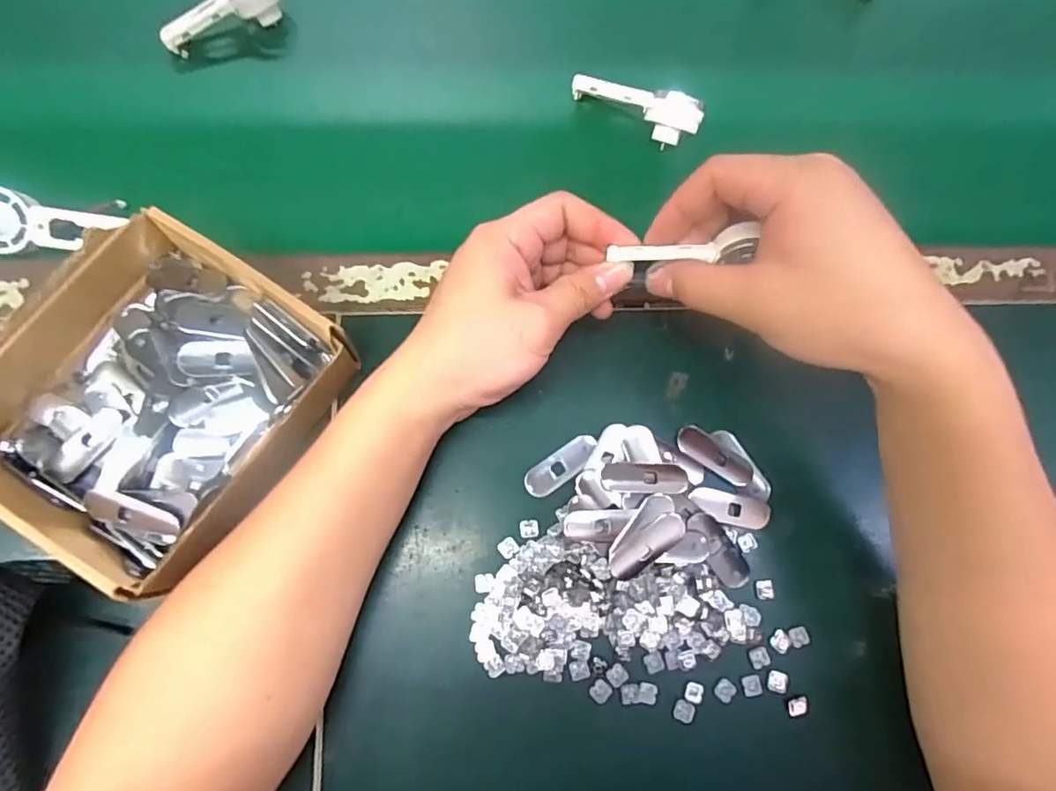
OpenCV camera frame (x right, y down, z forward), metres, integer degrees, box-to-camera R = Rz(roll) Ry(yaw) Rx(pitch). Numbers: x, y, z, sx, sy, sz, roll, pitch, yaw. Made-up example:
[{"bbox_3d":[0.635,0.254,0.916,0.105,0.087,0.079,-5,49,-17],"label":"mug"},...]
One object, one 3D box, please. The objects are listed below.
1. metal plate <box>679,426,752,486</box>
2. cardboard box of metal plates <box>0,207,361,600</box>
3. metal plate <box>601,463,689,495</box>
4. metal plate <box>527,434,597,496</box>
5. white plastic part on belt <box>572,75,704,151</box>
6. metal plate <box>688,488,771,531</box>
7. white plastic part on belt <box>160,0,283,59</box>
[{"bbox_3d":[0.115,0.038,0.356,0.050,0.006,0.019,40,79,8],"label":"metal plate"},{"bbox_3d":[-0.202,0.002,0.326,0.156,0.060,0.168,33,78,6],"label":"cardboard box of metal plates"},{"bbox_3d":[0.069,0.049,0.343,0.050,0.009,0.018,3,76,-1],"label":"metal plate"},{"bbox_3d":[0.020,0.042,0.350,0.049,0.005,0.018,-35,80,-9],"label":"metal plate"},{"bbox_3d":[0.075,-0.201,0.402,0.093,0.023,0.024,20,77,3],"label":"white plastic part on belt"},{"bbox_3d":[0.122,0.068,0.346,0.049,0.004,0.018,13,76,2],"label":"metal plate"},{"bbox_3d":[-0.220,-0.277,0.417,0.092,0.031,0.020,-31,78,-9],"label":"white plastic part on belt"}]

